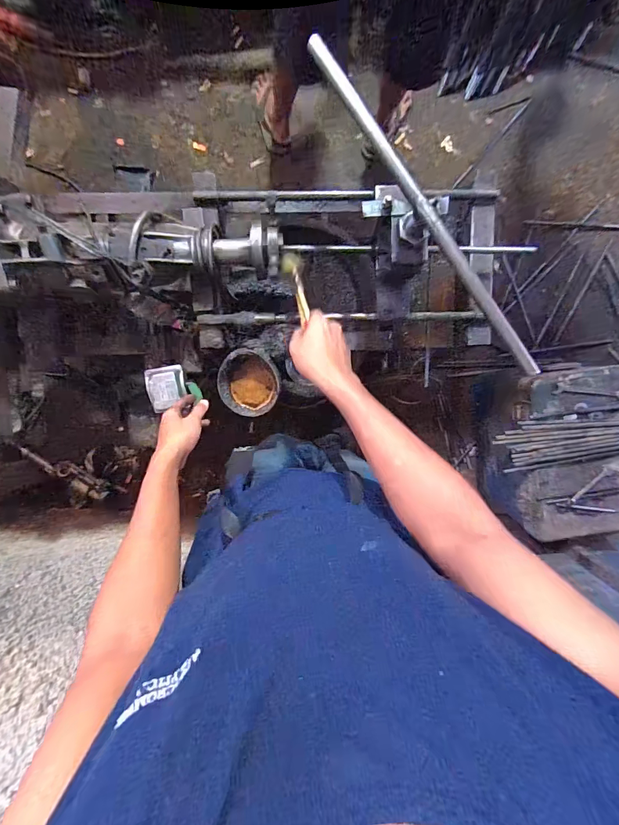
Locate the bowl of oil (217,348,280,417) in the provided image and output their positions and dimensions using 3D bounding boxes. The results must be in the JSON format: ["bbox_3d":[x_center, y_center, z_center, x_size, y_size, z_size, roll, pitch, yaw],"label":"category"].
[{"bbox_3d":[-0.116,-0.066,0.724,0.130,0.065,0.130,0,114,-1],"label":"bowl of oil"}]

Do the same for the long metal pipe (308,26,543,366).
[{"bbox_3d":[0.145,-0.242,0.452,0.016,0.015,0.474,-36,96,4],"label":"long metal pipe"}]

